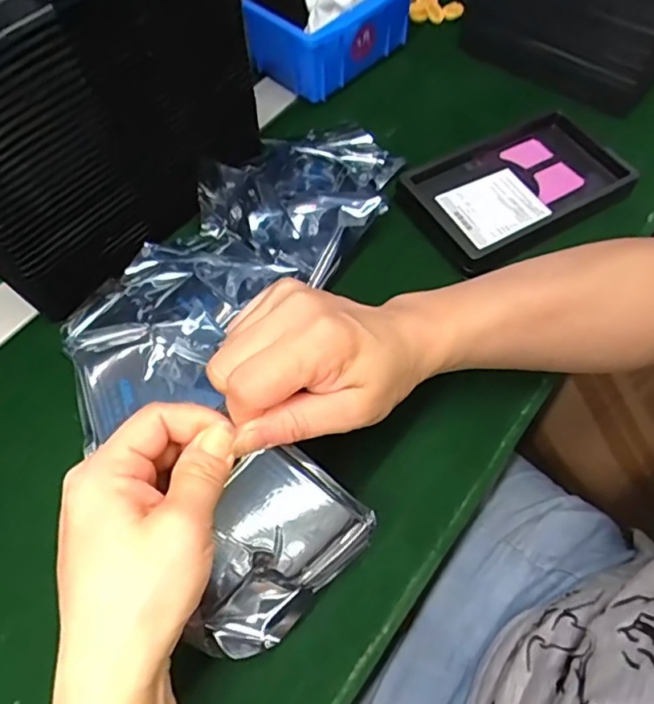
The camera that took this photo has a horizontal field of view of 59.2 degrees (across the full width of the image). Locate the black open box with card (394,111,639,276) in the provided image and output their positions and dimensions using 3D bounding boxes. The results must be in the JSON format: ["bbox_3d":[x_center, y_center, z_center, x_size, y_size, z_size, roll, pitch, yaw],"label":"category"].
[{"bbox_3d":[0.142,-0.124,0.428,0.159,0.023,0.095,-27,65,-15],"label":"black open box with card"}]

